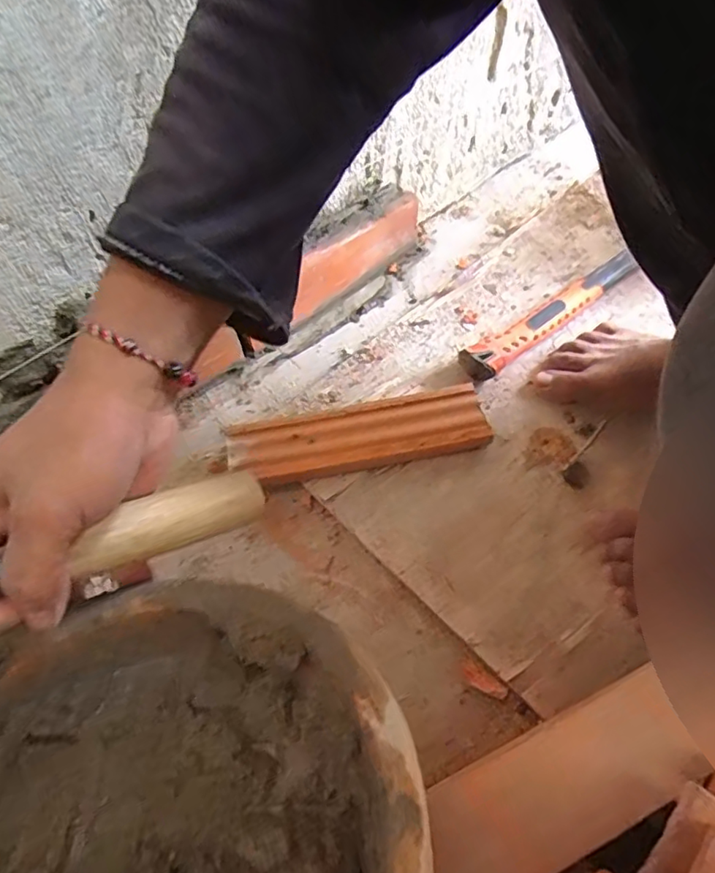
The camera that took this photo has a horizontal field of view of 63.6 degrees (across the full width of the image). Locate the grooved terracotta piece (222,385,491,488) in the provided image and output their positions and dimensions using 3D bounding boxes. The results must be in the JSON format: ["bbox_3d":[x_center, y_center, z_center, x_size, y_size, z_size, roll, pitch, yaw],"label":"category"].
[{"bbox_3d":[0.001,0.003,0.510,0.222,0.024,0.059,-11,58,-4],"label":"grooved terracotta piece"}]

